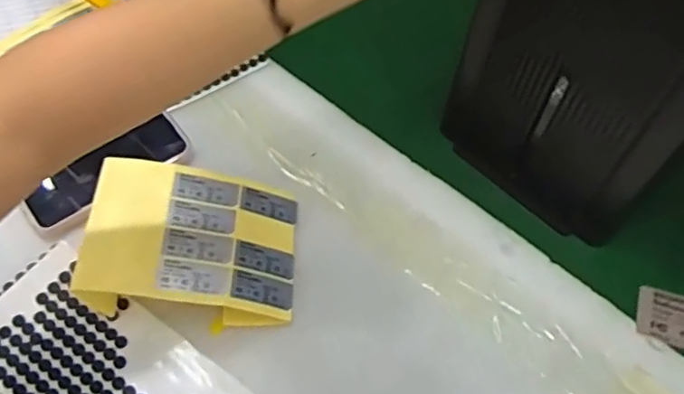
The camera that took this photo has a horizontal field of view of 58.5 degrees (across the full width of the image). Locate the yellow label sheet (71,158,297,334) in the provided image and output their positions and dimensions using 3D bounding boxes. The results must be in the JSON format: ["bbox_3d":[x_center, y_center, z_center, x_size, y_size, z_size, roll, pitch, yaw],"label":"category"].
[{"bbox_3d":[-0.122,0.037,0.496,0.164,0.056,0.122,2,57,-2],"label":"yellow label sheet"}]

